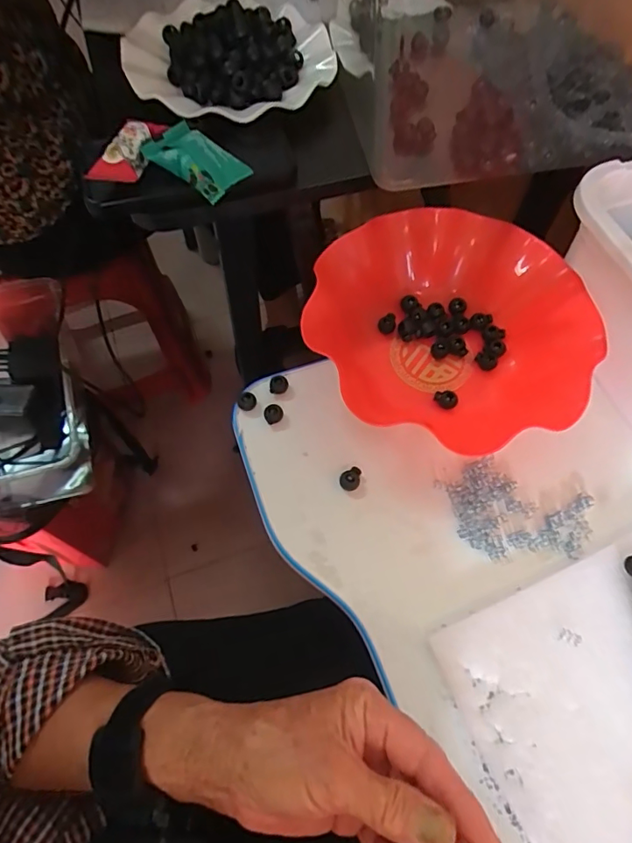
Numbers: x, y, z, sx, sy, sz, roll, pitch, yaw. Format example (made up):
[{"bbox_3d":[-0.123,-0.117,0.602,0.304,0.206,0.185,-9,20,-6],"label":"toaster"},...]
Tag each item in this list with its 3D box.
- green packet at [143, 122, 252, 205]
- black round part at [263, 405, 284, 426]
[{"bbox_3d":[-0.091,-0.200,0.380,0.069,0.018,0.046,36,68,16],"label":"green packet"},{"bbox_3d":[-0.035,-0.006,0.417,0.012,0.015,0.016,35,68,15],"label":"black round part"}]

